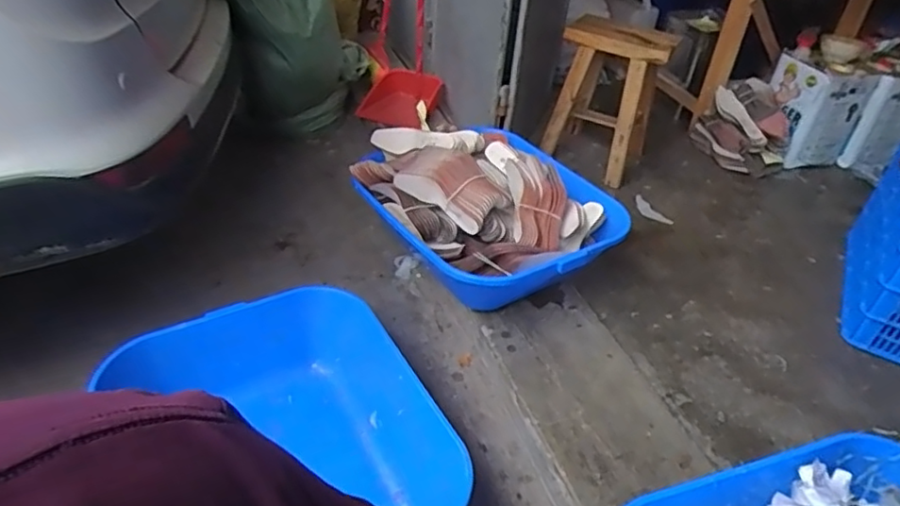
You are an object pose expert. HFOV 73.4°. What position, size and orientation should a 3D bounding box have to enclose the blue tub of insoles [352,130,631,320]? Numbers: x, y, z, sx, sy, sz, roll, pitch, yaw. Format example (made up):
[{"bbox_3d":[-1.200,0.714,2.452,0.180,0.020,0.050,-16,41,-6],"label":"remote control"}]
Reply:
[{"bbox_3d":[0.086,-0.127,1.502,0.504,0.229,0.639,-19,44,-29],"label":"blue tub of insoles"}]

